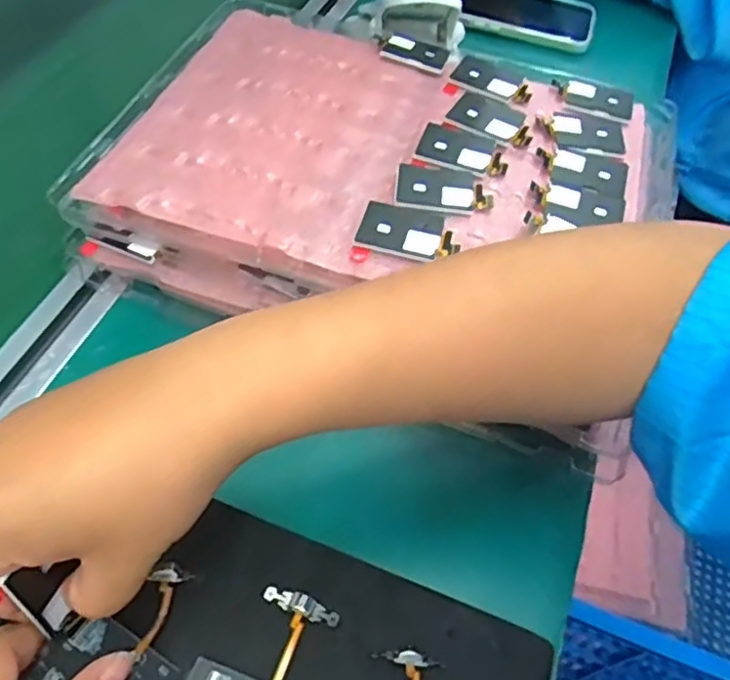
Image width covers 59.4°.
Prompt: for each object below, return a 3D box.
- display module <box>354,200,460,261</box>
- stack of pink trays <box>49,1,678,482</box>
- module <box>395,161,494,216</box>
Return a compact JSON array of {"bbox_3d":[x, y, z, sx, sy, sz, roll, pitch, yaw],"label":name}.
[{"bbox_3d":[0.025,-0.061,0.363,0.055,0.004,0.037,11,59,6],"label":"display module"},{"bbox_3d":[0.016,-0.101,0.421,0.347,0.058,0.261,20,56,9],"label":"stack of pink trays"},{"bbox_3d":[0.048,-0.091,0.384,0.056,0.004,0.038,11,55,3],"label":"module"}]

